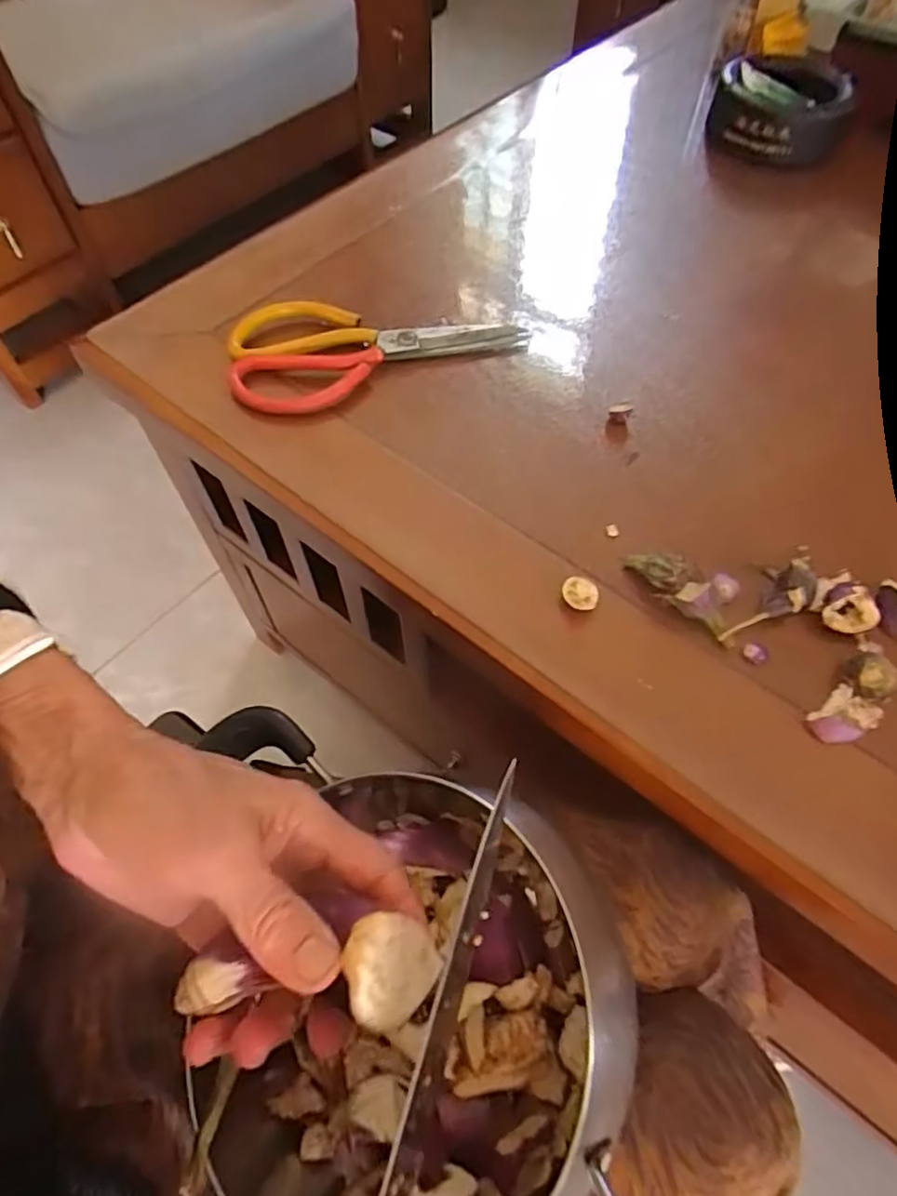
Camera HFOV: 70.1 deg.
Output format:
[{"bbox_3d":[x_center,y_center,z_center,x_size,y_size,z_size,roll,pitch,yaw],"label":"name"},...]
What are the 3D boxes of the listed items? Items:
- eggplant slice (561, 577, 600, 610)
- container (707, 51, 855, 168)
[{"bbox_3d":[0.075,-0.002,0.366,0.021,0.009,0.017,27,63,16],"label":"eggplant slice"},{"bbox_3d":[0.332,-0.502,0.652,0.121,0.050,0.144,11,60,6],"label":"container"}]

